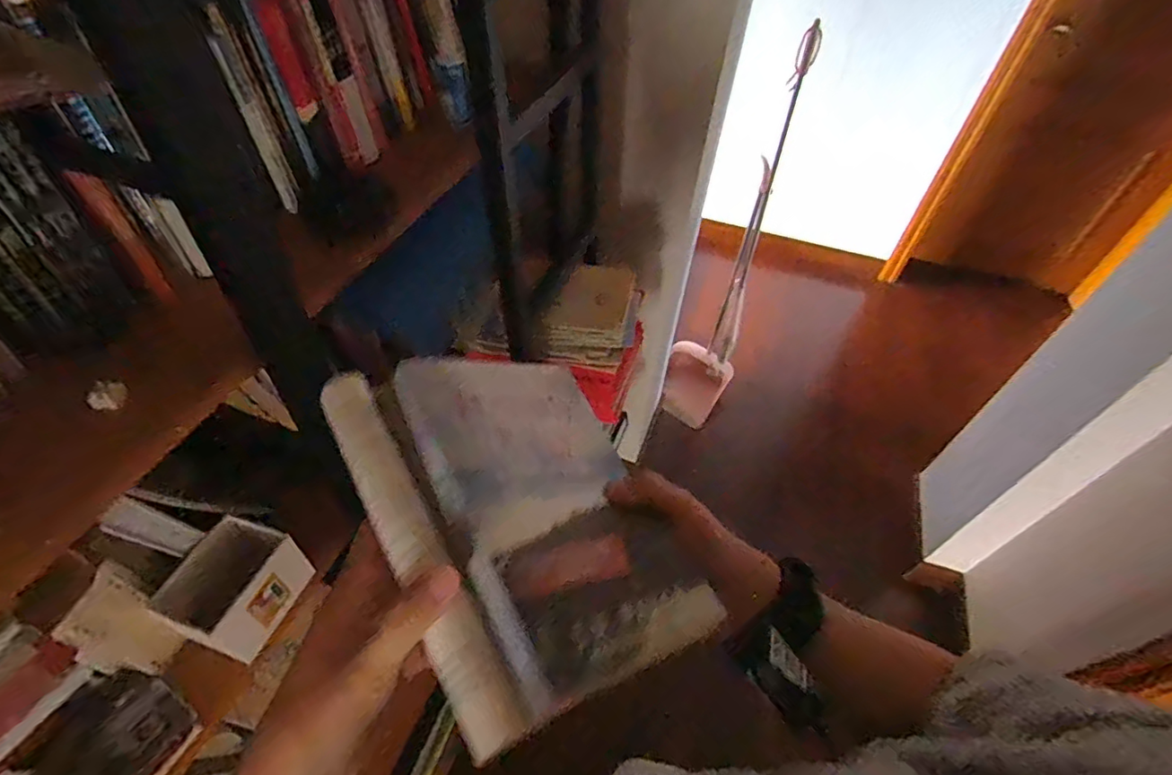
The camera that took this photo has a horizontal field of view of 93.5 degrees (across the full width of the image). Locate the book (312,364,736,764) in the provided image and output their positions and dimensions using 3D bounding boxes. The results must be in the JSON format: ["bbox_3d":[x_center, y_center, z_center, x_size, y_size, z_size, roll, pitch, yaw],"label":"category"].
[{"bbox_3d":[-0.036,0.061,0.302,0.150,0.058,0.202,-20,53,-21],"label":"book"}]

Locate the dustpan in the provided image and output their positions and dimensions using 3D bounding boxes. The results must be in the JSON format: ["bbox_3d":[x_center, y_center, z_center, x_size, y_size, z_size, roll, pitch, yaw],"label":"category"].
[{"bbox_3d":[0.426,-0.350,1.619,0.206,1.160,0.297,15,49,9],"label":"dustpan"}]

